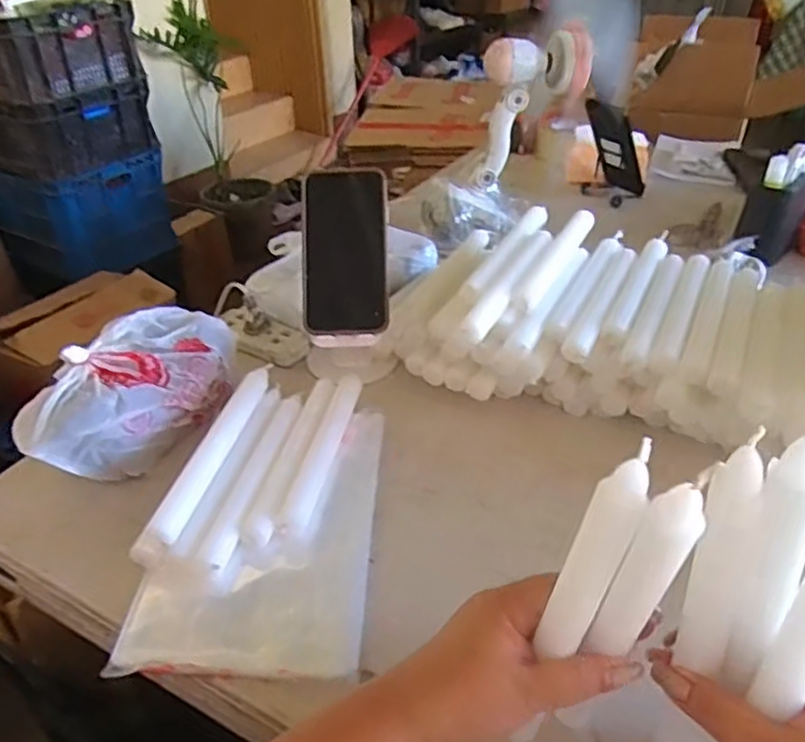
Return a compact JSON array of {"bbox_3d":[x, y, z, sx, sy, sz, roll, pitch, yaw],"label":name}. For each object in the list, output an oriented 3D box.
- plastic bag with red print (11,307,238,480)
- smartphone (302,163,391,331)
[{"bbox_3d":[-0.236,0.018,0.601,0.092,0.078,0.199,15,39,22],"label":"plastic bag with red print"},{"bbox_3d":[-0.054,-0.113,0.641,0.080,0.151,0.013,-1,1,1],"label":"smartphone"}]

